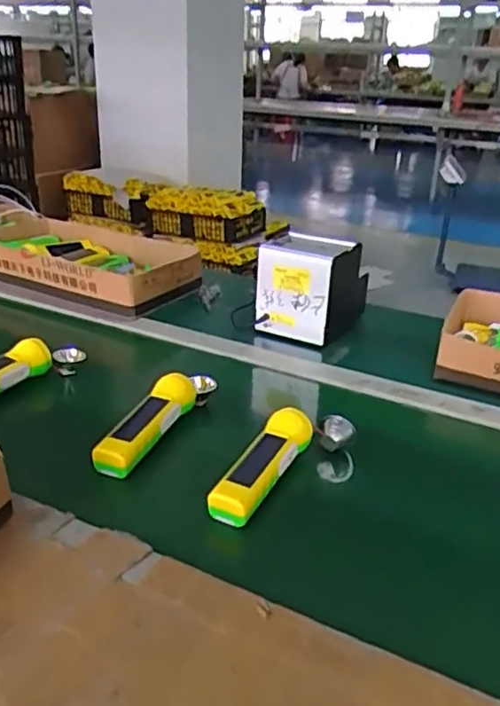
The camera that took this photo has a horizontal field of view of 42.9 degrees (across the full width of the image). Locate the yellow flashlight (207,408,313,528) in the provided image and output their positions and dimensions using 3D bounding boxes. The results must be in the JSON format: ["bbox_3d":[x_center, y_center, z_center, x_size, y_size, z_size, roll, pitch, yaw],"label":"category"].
[{"bbox_3d":[0.016,0.114,0.675,0.046,0.038,0.175,16,28,25],"label":"yellow flashlight"}]

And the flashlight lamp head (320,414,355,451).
[{"bbox_3d":[0.097,0.091,0.741,0.041,0.037,0.024,-27,8,-19],"label":"flashlight lamp head"}]

